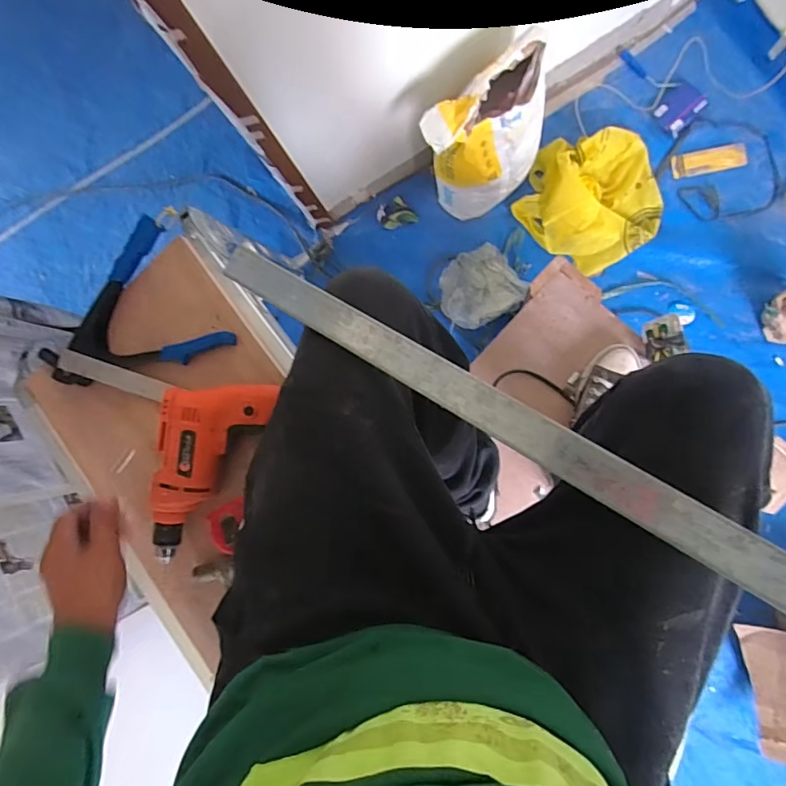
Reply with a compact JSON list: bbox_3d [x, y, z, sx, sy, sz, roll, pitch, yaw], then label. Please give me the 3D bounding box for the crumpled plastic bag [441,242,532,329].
[{"bbox_3d":[0.260,-0.327,1.524,0.244,0.059,0.240,-32,82,6],"label":"crumpled plastic bag"}]

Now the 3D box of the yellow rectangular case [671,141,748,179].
[{"bbox_3d":[0.939,-0.691,1.458,0.213,0.014,0.076,-10,87,6],"label":"yellow rectangular case"}]

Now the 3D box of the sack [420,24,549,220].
[{"bbox_3d":[0.251,-0.663,1.320,0.321,0.463,0.169,-32,82,6],"label":"sack"}]

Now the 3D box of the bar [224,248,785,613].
[{"bbox_3d":[0.083,0.016,0.422,0.618,0.007,0.036,31,96,19],"label":"bar"}]

